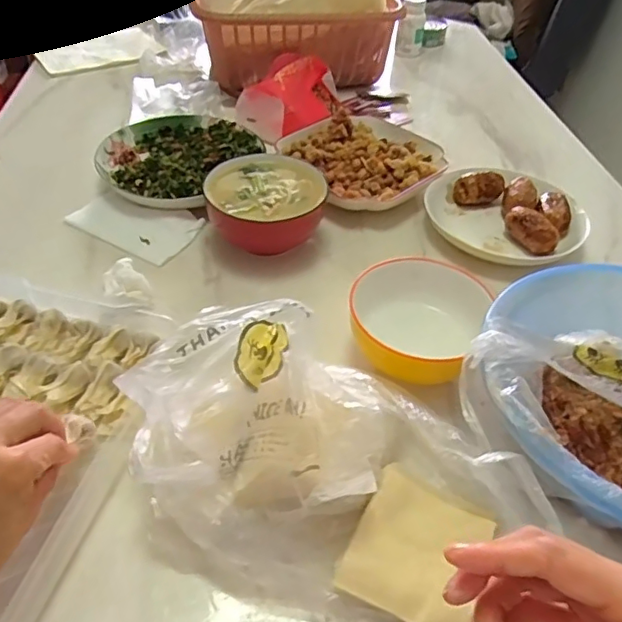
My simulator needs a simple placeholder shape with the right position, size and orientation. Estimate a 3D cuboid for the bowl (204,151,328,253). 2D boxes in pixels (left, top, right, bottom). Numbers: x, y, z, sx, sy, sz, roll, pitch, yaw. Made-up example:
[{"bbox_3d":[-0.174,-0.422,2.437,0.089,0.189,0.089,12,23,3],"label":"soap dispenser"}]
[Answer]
[{"bbox_3d":[-0.050,-0.113,0.619,0.121,0.071,0.119,2,45,-2],"label":"bowl"}]

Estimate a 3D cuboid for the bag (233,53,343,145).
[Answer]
[{"bbox_3d":[-0.031,-0.311,0.805,0.091,0.080,0.149,26,49,21],"label":"bag"}]

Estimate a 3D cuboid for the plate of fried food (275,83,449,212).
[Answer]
[{"bbox_3d":[0.054,-0.201,0.728,0.184,0.053,0.218,-26,52,-27],"label":"plate of fried food"}]

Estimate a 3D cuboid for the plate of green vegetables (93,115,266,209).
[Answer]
[{"bbox_3d":[-0.169,-0.190,0.705,0.176,0.033,0.198,26,49,21],"label":"plate of green vegetables"}]

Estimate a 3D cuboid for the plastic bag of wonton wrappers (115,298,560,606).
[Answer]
[{"bbox_3d":[0.010,0.094,0.366,0.244,0.116,0.148,13,45,9],"label":"plastic bag of wonton wrappers"}]

